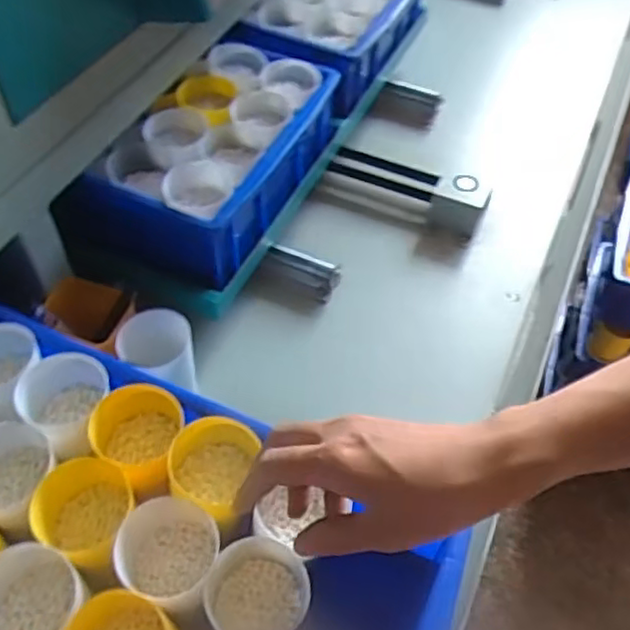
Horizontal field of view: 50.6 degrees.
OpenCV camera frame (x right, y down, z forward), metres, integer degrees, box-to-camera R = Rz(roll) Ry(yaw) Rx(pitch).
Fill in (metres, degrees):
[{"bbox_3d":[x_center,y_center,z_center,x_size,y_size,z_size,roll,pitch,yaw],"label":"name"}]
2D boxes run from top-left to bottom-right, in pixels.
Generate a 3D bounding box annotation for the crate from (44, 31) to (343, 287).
[{"bbox_3d":[-0.096,-0.174,0.710,0.155,0.111,0.333,22,56,17],"label":"crate"}]

